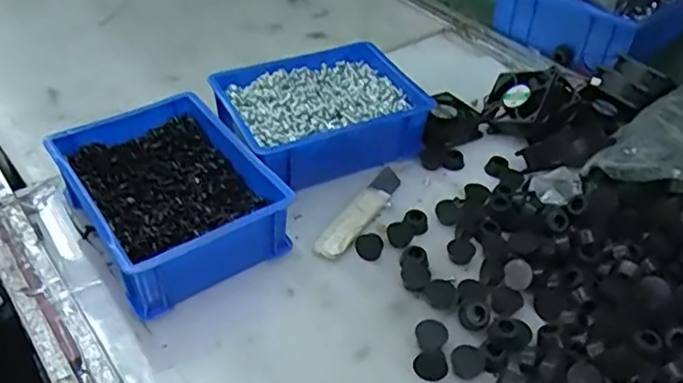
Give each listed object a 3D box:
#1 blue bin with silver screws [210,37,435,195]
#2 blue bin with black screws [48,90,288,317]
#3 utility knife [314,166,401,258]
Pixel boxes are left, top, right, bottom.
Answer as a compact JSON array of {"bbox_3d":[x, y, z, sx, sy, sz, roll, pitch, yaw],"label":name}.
[{"bbox_3d":[-0.020,-0.082,0.647,0.198,0.063,0.158,-17,45,-19],"label":"blue bin with silver screws"},{"bbox_3d":[-0.153,0.003,0.551,0.144,0.070,0.193,-26,48,-27],"label":"blue bin with black screws"},{"bbox_3d":[0.021,0.016,0.587,0.028,0.007,0.143,22,46,22],"label":"utility knife"}]

